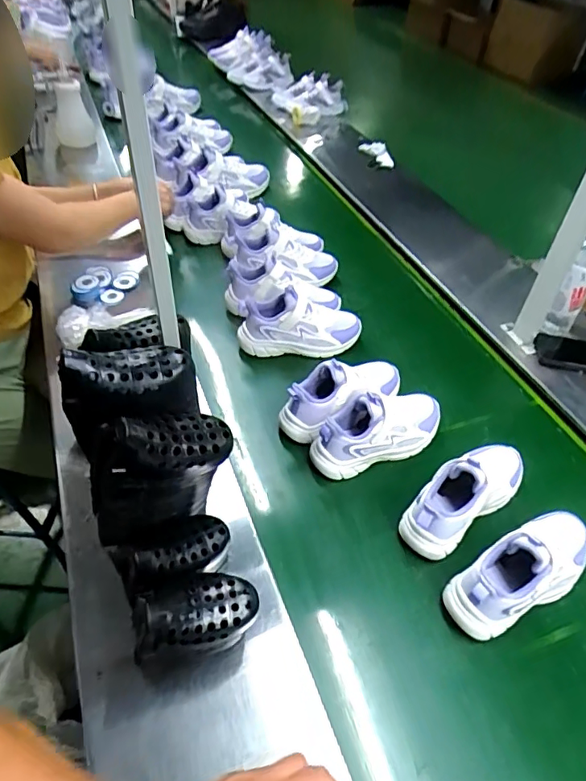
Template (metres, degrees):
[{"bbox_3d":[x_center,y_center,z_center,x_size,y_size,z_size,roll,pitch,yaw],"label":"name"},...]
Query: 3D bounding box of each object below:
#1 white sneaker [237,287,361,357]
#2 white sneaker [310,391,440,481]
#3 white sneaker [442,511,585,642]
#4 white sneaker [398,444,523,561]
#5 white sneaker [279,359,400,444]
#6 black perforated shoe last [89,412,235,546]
[{"bbox_3d":[0.016,-0.124,0.940,0.227,0.106,0.103,-9,49,-12],"label":"white sneaker"},{"bbox_3d":[0.139,0.054,0.785,0.220,0.105,0.091,-19,50,-20],"label":"white sneaker"},{"bbox_3d":[0.297,0.218,0.633,0.221,0.108,0.086,-23,54,-23],"label":"white sneaker"},{"bbox_3d":[0.248,0.135,0.709,0.223,0.116,0.079,-29,56,-27],"label":"white sneaker"},{"bbox_3d":[0.084,-0.003,0.818,0.217,0.100,0.081,-21,53,-21],"label":"white sneaker"},{"bbox_3d":[-0.156,0.091,0.585,0.171,0.196,0.076,-12,50,-14],"label":"black perforated shoe last"}]

